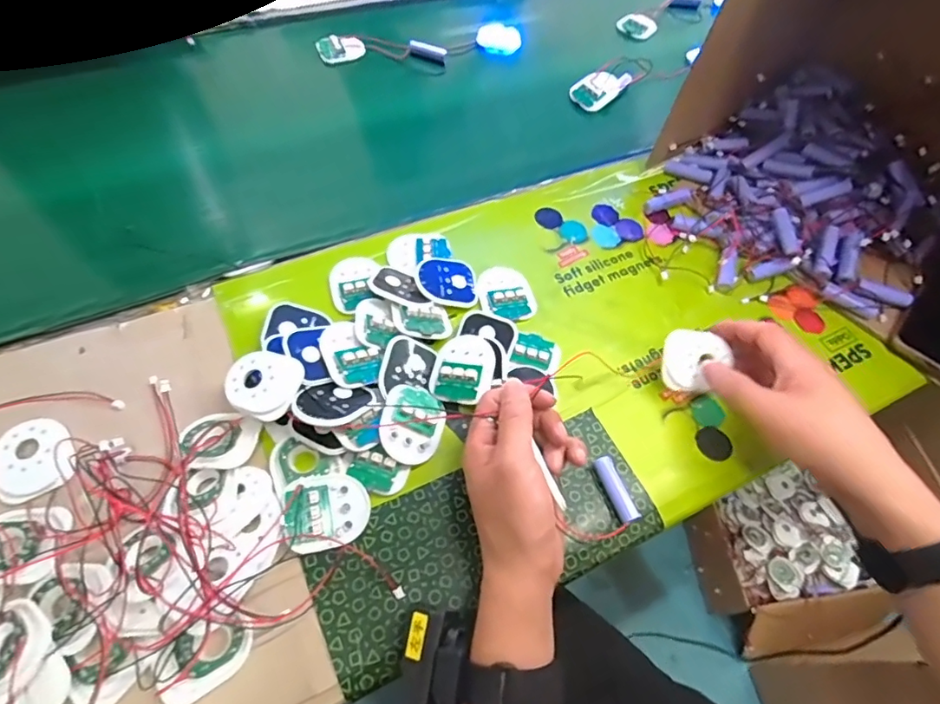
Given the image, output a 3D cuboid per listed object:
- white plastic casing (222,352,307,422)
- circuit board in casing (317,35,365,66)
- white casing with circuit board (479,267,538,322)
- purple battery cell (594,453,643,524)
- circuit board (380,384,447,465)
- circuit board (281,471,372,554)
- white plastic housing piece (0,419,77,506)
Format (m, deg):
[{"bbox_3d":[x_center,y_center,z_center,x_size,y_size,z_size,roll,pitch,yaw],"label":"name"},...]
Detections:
[{"bbox_3d":[-0.150,0.023,0.377,0.055,0.007,0.047,10,67,4],"label":"white plastic casing"},{"bbox_3d":[-0.168,-0.395,0.682,0.058,0.019,0.034,-22,63,-14],"label":"circuit board in casing"},{"bbox_3d":[0.033,-0.055,0.475,0.047,0.009,0.059,-11,60,-16],"label":"white casing with circuit board"},{"bbox_3d":[0.107,0.102,0.387,0.014,0.015,0.048,-16,61,-14],"label":"purple battery cell"},{"bbox_3d":[-0.043,0.052,0.394,0.049,0.012,0.058,31,60,-15],"label":"circuit board"},{"bbox_3d":[-0.099,0.109,0.364,0.054,0.007,0.050,-12,72,-23],"label":"circuit board"},{"bbox_3d":[-0.308,0.074,0.369,0.048,0.008,0.059,-22,63,-17],"label":"white plastic housing piece"}]

